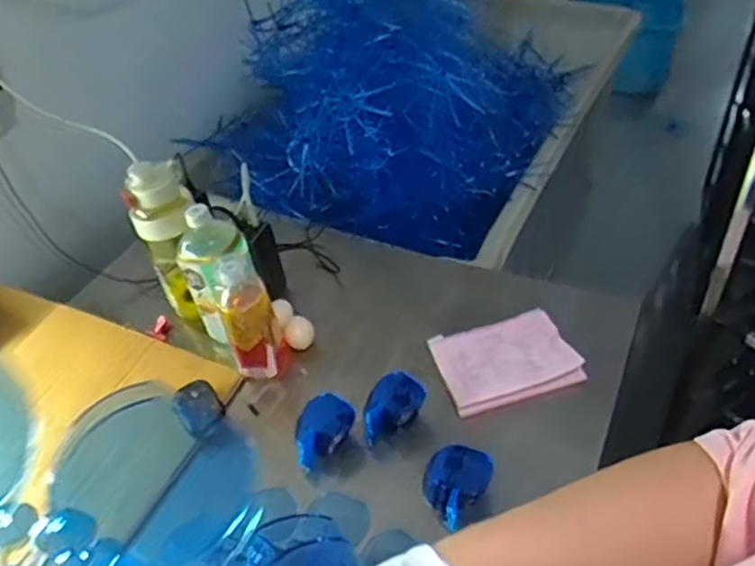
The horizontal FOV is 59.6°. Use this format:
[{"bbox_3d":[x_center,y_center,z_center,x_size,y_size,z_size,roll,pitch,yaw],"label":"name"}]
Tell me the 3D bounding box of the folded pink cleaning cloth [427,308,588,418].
[{"bbox_3d":[0.173,0.101,0.892,0.177,0.011,0.136,-14,43,-8],"label":"folded pink cleaning cloth"}]

